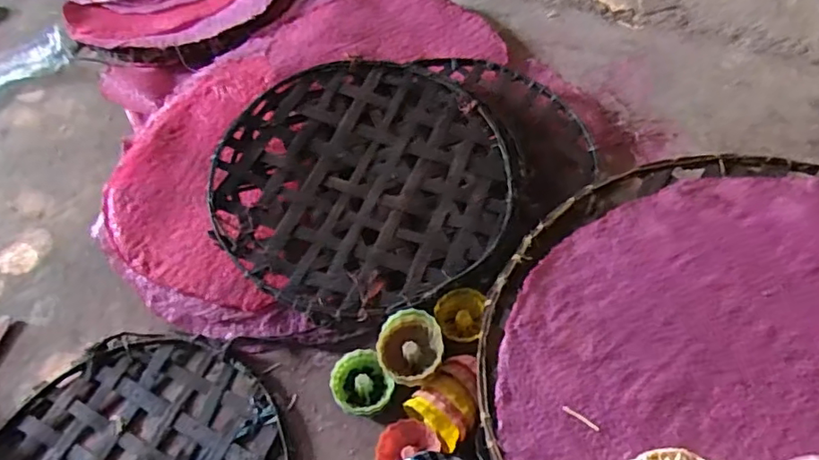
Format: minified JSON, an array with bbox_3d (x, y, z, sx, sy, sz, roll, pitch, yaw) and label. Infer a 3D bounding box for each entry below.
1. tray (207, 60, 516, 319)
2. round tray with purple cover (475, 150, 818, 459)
[{"bbox_3d":[-0.054,-0.068,0.699,0.350,0.054,0.353,7,54,10],"label":"tray"},{"bbox_3d":[0.238,0.090,0.379,0.377,0.018,0.346,-2,52,3],"label":"round tray with purple cover"}]

